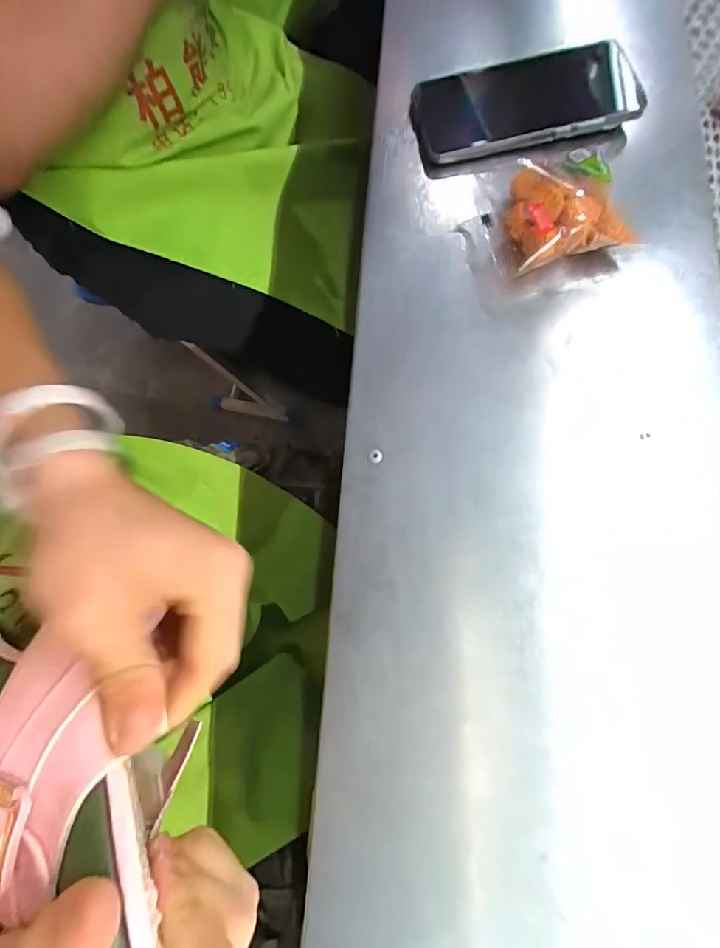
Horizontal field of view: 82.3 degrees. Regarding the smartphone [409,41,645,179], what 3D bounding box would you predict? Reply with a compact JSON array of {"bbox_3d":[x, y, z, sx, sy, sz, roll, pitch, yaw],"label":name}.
[{"bbox_3d":[0.123,-0.271,0.304,0.163,0.015,0.066,-14,78,-2],"label":"smartphone"}]

